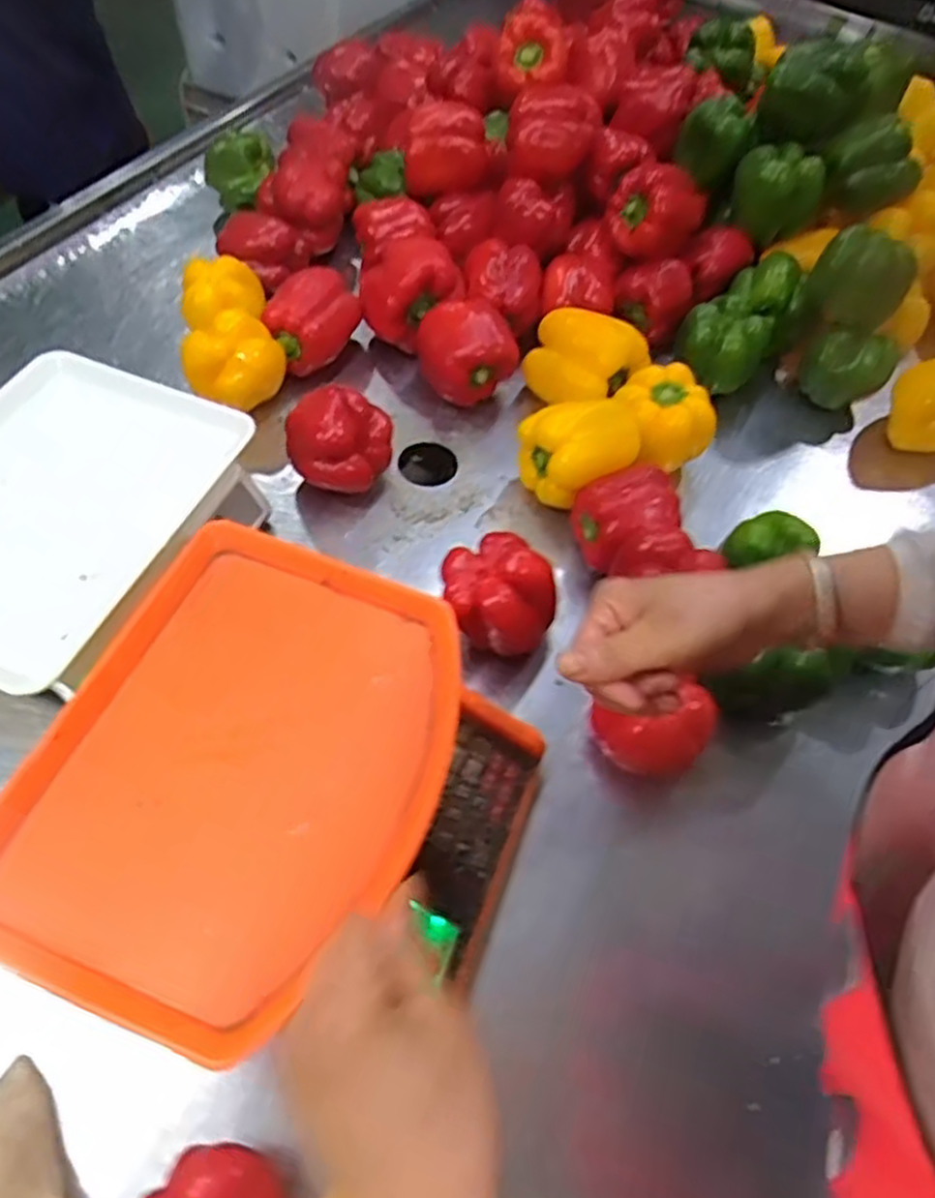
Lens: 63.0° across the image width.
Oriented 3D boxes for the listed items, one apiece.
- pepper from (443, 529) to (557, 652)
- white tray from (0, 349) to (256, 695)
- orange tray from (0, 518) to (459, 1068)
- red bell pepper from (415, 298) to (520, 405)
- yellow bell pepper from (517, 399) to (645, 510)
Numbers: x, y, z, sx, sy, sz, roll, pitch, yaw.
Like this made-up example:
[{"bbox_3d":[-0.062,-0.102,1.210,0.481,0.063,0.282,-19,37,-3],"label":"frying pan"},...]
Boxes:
[{"bbox_3d":[0.024,0.000,0.613,0.091,0.091,0.079,14,58,5],"label":"pepper"},{"bbox_3d":[-0.323,-0.074,0.583,0.210,0.019,0.277,21,59,9],"label":"white tray"},{"bbox_3d":[-0.136,0.094,0.458,0.225,0.025,0.283,19,58,8],"label":"orange tray"},{"bbox_3d":[0.000,-0.248,0.769,0.097,0.087,0.098,2,58,-3],"label":"red bell pepper"},{"bbox_3d":[0.101,-0.136,0.702,0.088,0.094,0.089,2,58,-3],"label":"yellow bell pepper"}]

